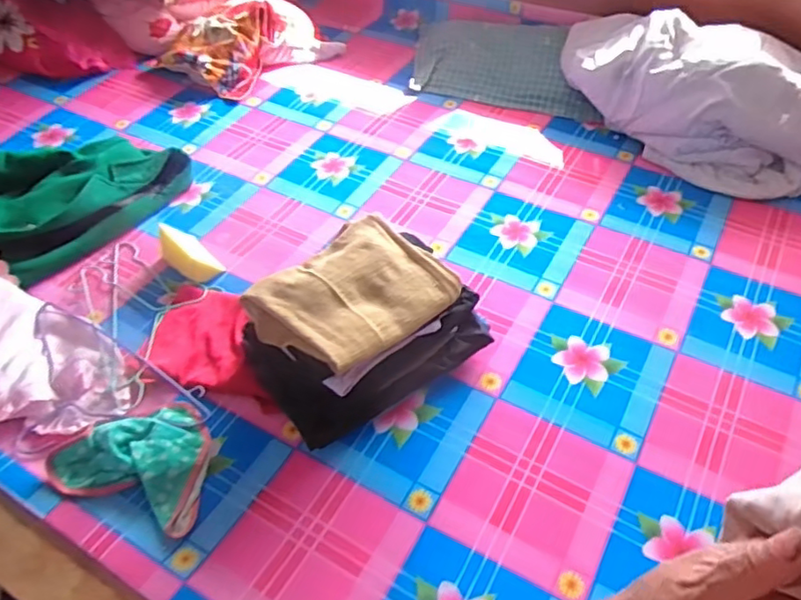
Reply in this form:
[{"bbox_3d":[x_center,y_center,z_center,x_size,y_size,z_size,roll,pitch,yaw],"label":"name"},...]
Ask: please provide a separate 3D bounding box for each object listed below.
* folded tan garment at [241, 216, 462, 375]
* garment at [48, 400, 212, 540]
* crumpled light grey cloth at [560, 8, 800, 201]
[{"bbox_3d":[-0.073,-0.010,0.962,0.282,0.048,0.224,-37,58,-27],"label":"folded tan garment"},{"bbox_3d":[-0.402,0.238,0.971,0.250,0.048,0.195,15,51,14],"label":"garment"},{"bbox_3d":[0.765,-0.453,1.406,0.849,0.223,0.347,23,53,20],"label":"crumpled light grey cloth"}]

